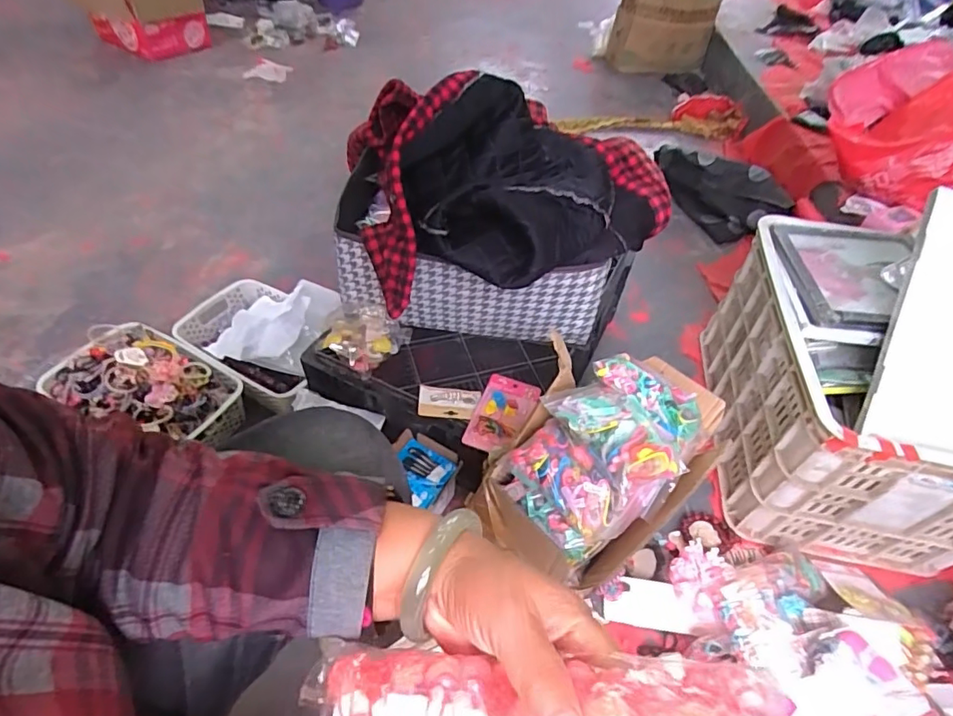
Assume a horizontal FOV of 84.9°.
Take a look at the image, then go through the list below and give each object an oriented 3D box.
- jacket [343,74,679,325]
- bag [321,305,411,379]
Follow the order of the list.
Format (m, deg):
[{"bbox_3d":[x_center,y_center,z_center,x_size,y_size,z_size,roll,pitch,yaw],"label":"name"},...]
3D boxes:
[{"bbox_3d":[0.070,-0.229,0.689,0.409,0.198,0.227,-26,55,-25],"label":"jacket"},{"bbox_3d":[-0.180,-0.041,0.816,0.113,0.054,0.115,25,51,17],"label":"bag"}]

